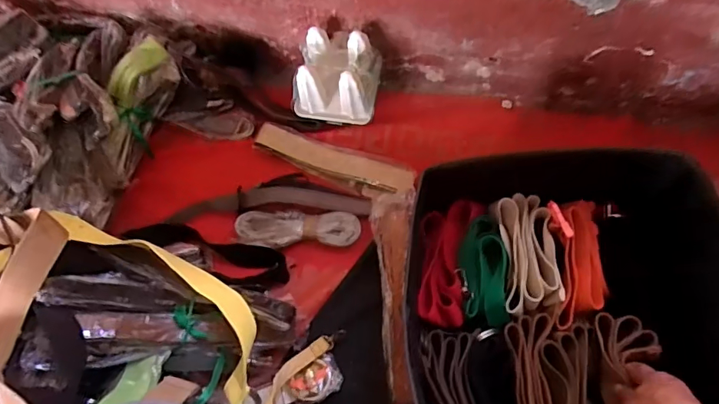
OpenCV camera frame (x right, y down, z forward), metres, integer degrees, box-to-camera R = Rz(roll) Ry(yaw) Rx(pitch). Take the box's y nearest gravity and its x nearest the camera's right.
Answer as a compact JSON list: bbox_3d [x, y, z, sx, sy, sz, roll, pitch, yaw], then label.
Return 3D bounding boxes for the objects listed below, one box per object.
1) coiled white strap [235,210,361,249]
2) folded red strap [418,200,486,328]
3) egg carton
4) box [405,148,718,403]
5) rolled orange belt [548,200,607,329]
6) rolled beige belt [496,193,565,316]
[{"bbox_3d":[-0.087,0.039,0.681,0.170,0.022,0.055,1,63,4],"label":"coiled white strap"},{"bbox_3d":[0.105,0.072,0.599,0.068,0.040,0.158,14,65,10],"label":"folded red strap"},{"bbox_3d":[-0.035,-0.187,0.725,0.121,0.103,0.096,8,64,7],"label":"egg carton"},{"bbox_3d":[0.220,0.151,0.515,0.301,0.156,0.433,0,63,3],"label":"box"},{"bbox_3d":[0.264,0.067,0.583,0.061,0.034,0.153,0,63,3],"label":"rolled orange belt"},{"bbox_3d":[0.205,0.059,0.594,0.070,0.043,0.148,-3,63,2],"label":"rolled beige belt"}]

